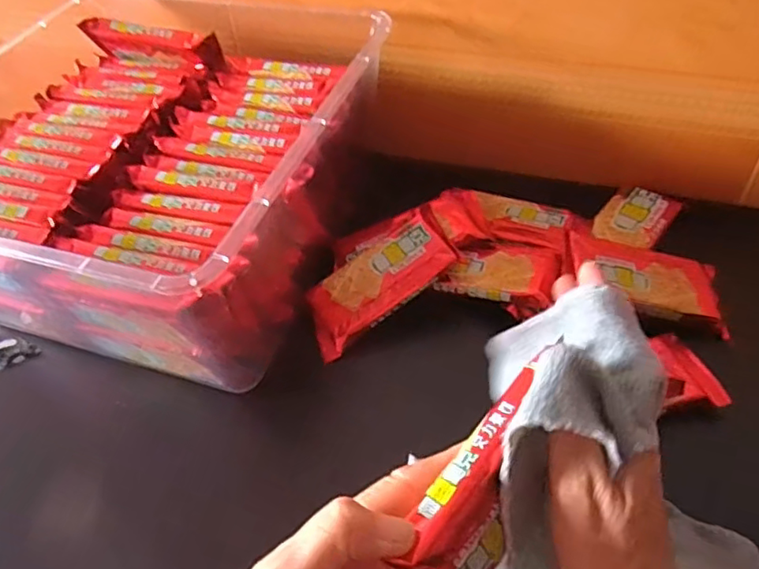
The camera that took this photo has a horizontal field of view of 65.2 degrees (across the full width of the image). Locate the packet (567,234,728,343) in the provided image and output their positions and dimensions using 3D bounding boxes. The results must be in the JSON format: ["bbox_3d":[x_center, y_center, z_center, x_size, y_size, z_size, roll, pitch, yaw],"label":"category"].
[{"bbox_3d":[0.187,-0.004,0.414,0.116,0.010,0.056,13,51,-7],"label":"packet"}]

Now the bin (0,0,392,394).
[{"bbox_3d":[-0.174,-0.094,0.460,0.306,0.126,0.298,13,52,16],"label":"bin"}]

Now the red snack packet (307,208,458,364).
[{"bbox_3d":[-0.002,-0.001,0.437,0.123,0.012,0.052,-39,71,-1],"label":"red snack packet"}]

